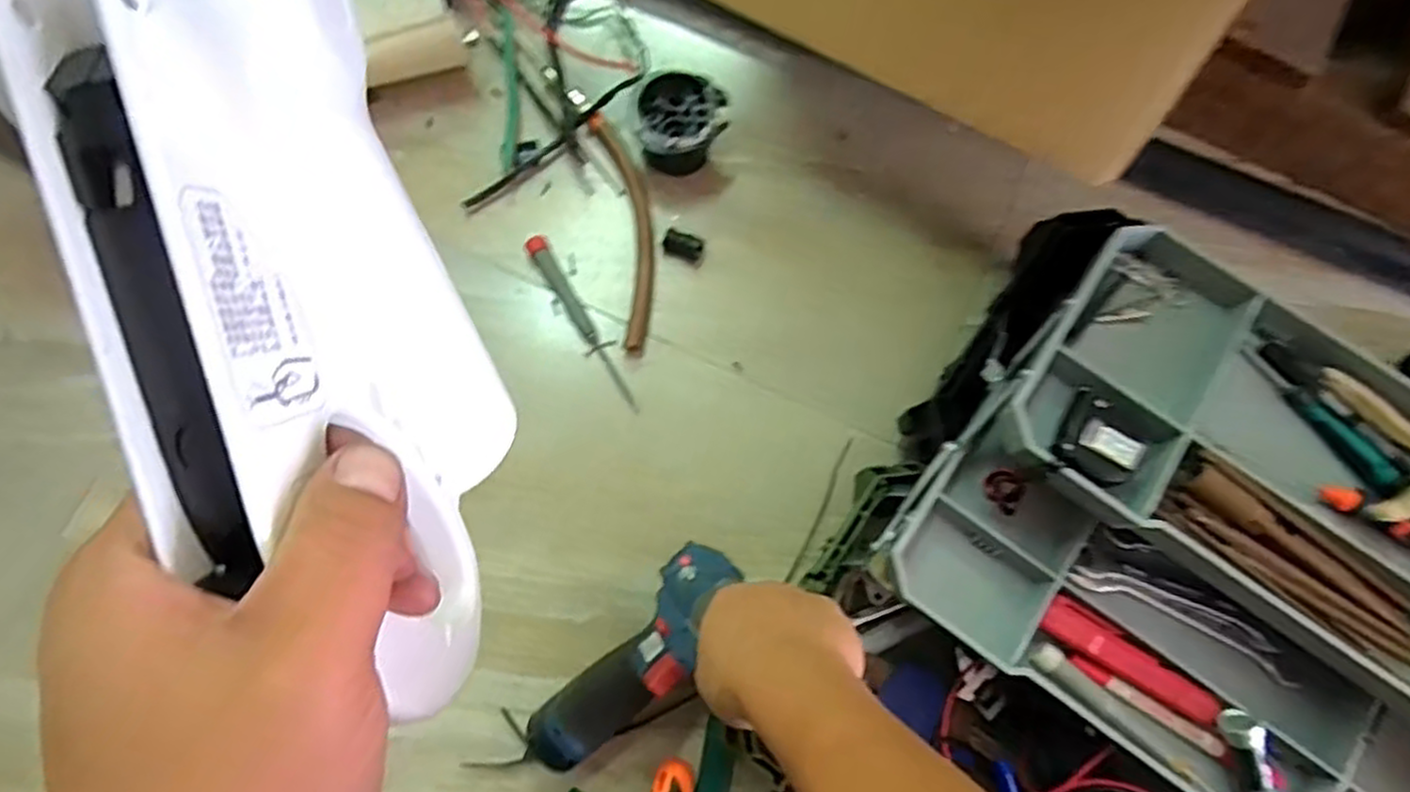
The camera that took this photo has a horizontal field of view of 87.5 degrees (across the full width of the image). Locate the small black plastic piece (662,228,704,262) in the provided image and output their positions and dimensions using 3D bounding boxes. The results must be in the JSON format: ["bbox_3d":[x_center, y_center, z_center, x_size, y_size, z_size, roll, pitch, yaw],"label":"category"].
[{"bbox_3d":[-0.020,-0.132,0.640,0.034,0.018,0.021,20,78,3],"label":"small black plastic piece"}]

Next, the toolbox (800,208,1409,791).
[{"bbox_3d":[0.320,0.140,0.497,0.416,0.194,0.373,42,80,8],"label":"toolbox"}]

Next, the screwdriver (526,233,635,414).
[{"bbox_3d":[-0.104,-0.062,0.623,0.017,0.013,0.170,-30,80,-8],"label":"screwdriver"}]

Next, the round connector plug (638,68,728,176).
[{"bbox_3d":[-0.021,-0.236,0.643,0.077,0.055,0.078,-1,77,-1],"label":"round connector plug"}]

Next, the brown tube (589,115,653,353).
[{"bbox_3d":[-0.066,-0.146,0.642,0.038,0.010,0.219,-10,78,-3],"label":"brown tube"}]

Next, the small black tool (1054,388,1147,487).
[{"bbox_3d":[0.232,0.026,0.432,0.044,0.024,0.049,24,78,4],"label":"small black tool"}]

